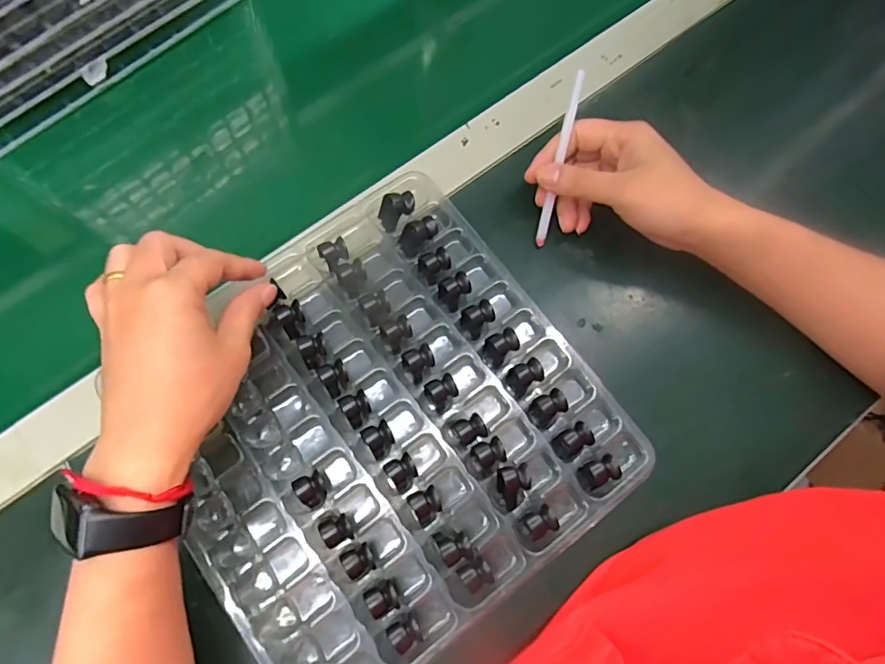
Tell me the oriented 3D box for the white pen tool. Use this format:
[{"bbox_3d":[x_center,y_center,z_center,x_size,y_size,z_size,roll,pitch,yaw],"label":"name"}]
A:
[{"bbox_3d":[0.080,-0.116,0.363,0.007,0.115,0.006,12,24,5],"label":"white pen tool"}]

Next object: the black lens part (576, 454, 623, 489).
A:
[{"bbox_3d":[0.095,0.085,0.320,0.019,0.015,0.015,-21,75,-6],"label":"black lens part"}]

